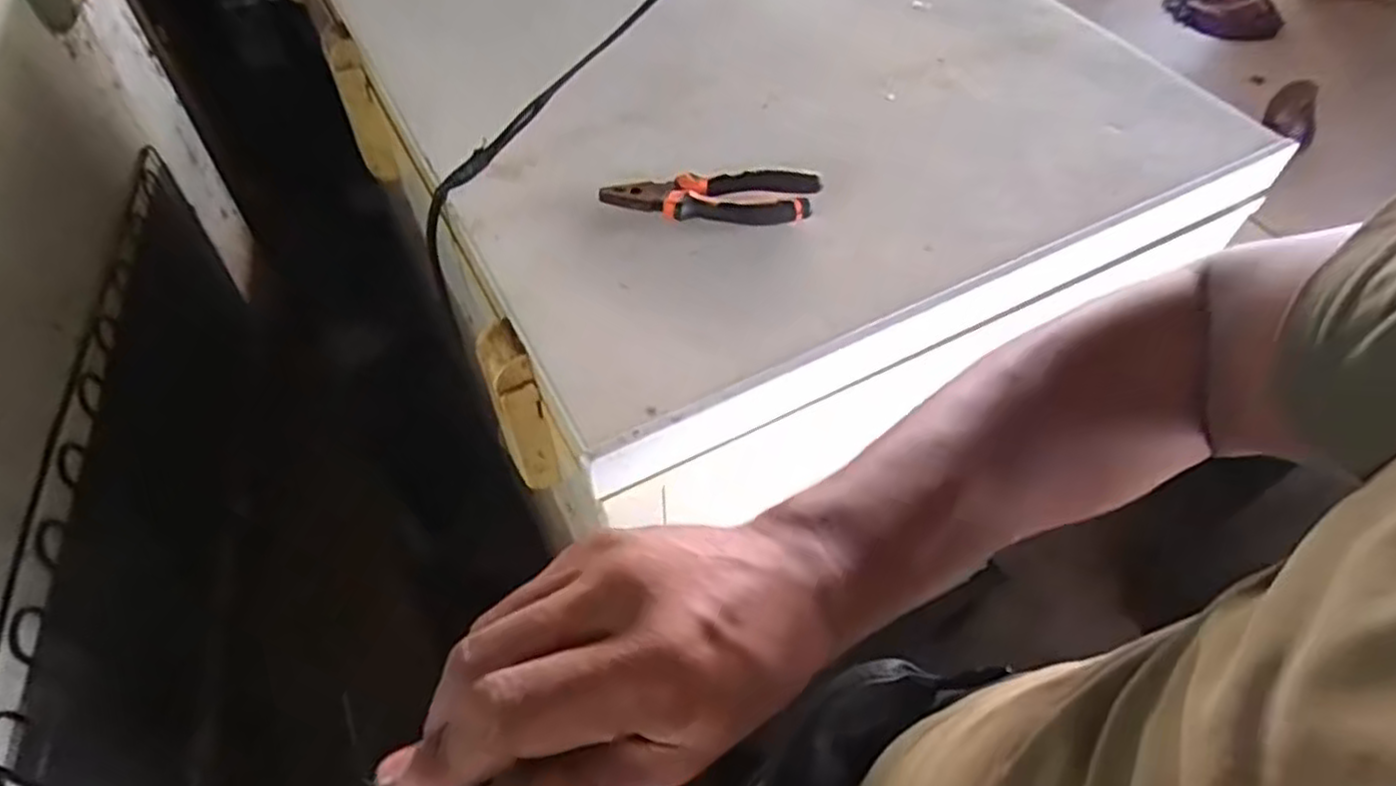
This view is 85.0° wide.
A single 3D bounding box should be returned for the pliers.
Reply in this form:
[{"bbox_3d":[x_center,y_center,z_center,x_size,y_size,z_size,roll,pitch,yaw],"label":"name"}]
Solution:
[{"bbox_3d":[0.010,-0.146,0.563,0.154,0.018,0.046,4,52,2],"label":"pliers"}]

